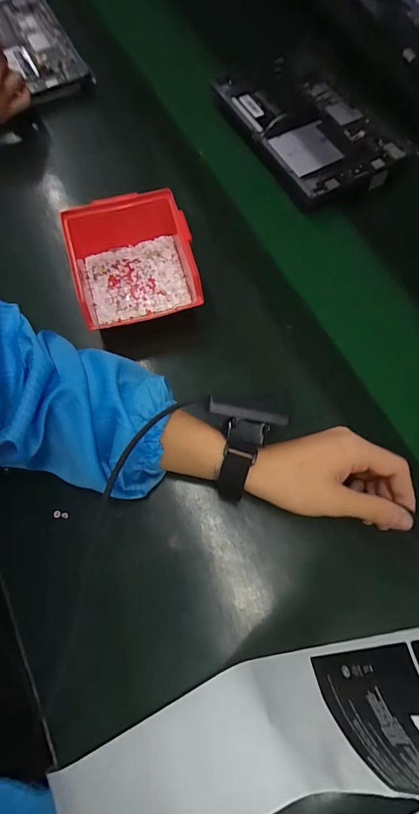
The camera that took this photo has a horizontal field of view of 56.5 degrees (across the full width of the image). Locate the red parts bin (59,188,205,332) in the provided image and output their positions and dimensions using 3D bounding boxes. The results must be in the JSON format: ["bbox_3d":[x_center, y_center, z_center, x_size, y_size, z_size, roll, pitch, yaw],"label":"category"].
[{"bbox_3d":[-0.082,-0.144,0.422,0.141,0.079,0.139,-10,69,-6],"label":"red parts bin"}]

